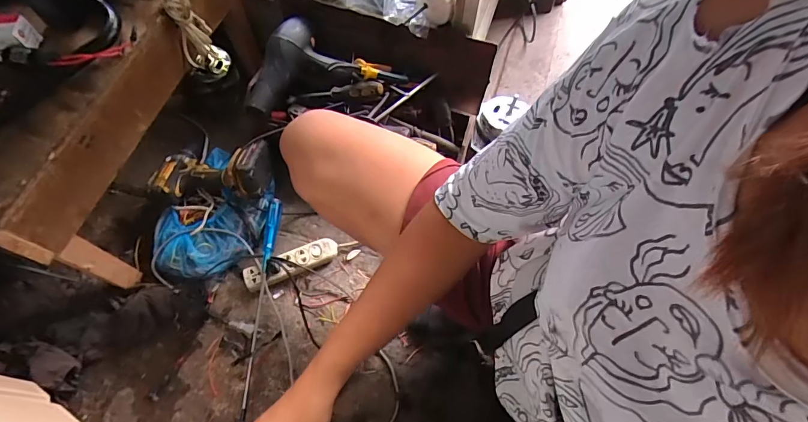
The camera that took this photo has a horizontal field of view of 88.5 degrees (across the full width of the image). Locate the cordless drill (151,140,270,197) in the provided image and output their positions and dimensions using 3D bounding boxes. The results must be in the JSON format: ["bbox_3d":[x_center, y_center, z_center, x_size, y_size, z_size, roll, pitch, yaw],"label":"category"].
[{"bbox_3d":[-0.387,-0.085,0.832,0.217,0.081,0.119,2,62,0],"label":"cordless drill"}]

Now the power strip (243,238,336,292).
[{"bbox_3d":[-0.220,0.104,0.816,0.181,0.033,0.050,-21,64,-12],"label":"power strip"}]

